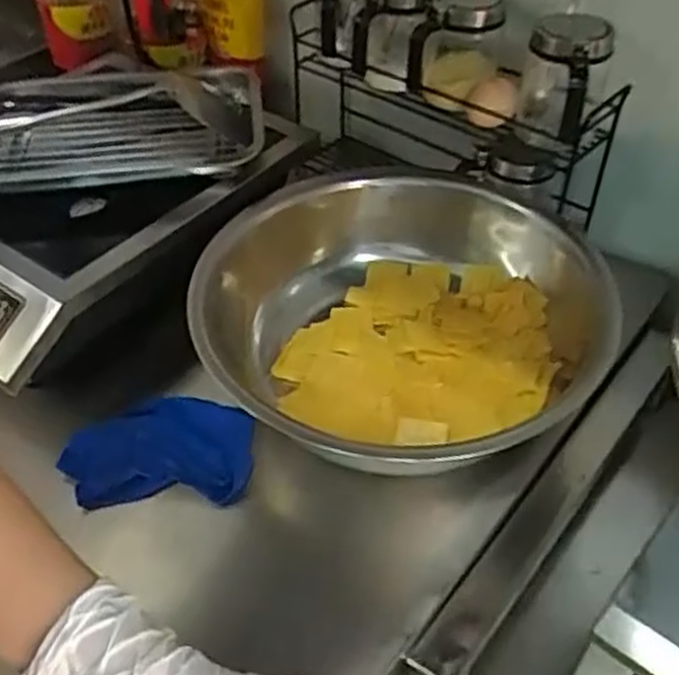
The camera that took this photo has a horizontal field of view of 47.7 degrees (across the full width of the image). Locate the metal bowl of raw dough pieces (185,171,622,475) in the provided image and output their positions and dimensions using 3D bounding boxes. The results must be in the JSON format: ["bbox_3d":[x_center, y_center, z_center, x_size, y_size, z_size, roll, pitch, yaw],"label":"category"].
[{"bbox_3d":[0.049,-0.017,0.715,0.345,0.109,0.353,-1,46,2],"label":"metal bowl of raw dough pieces"}]

